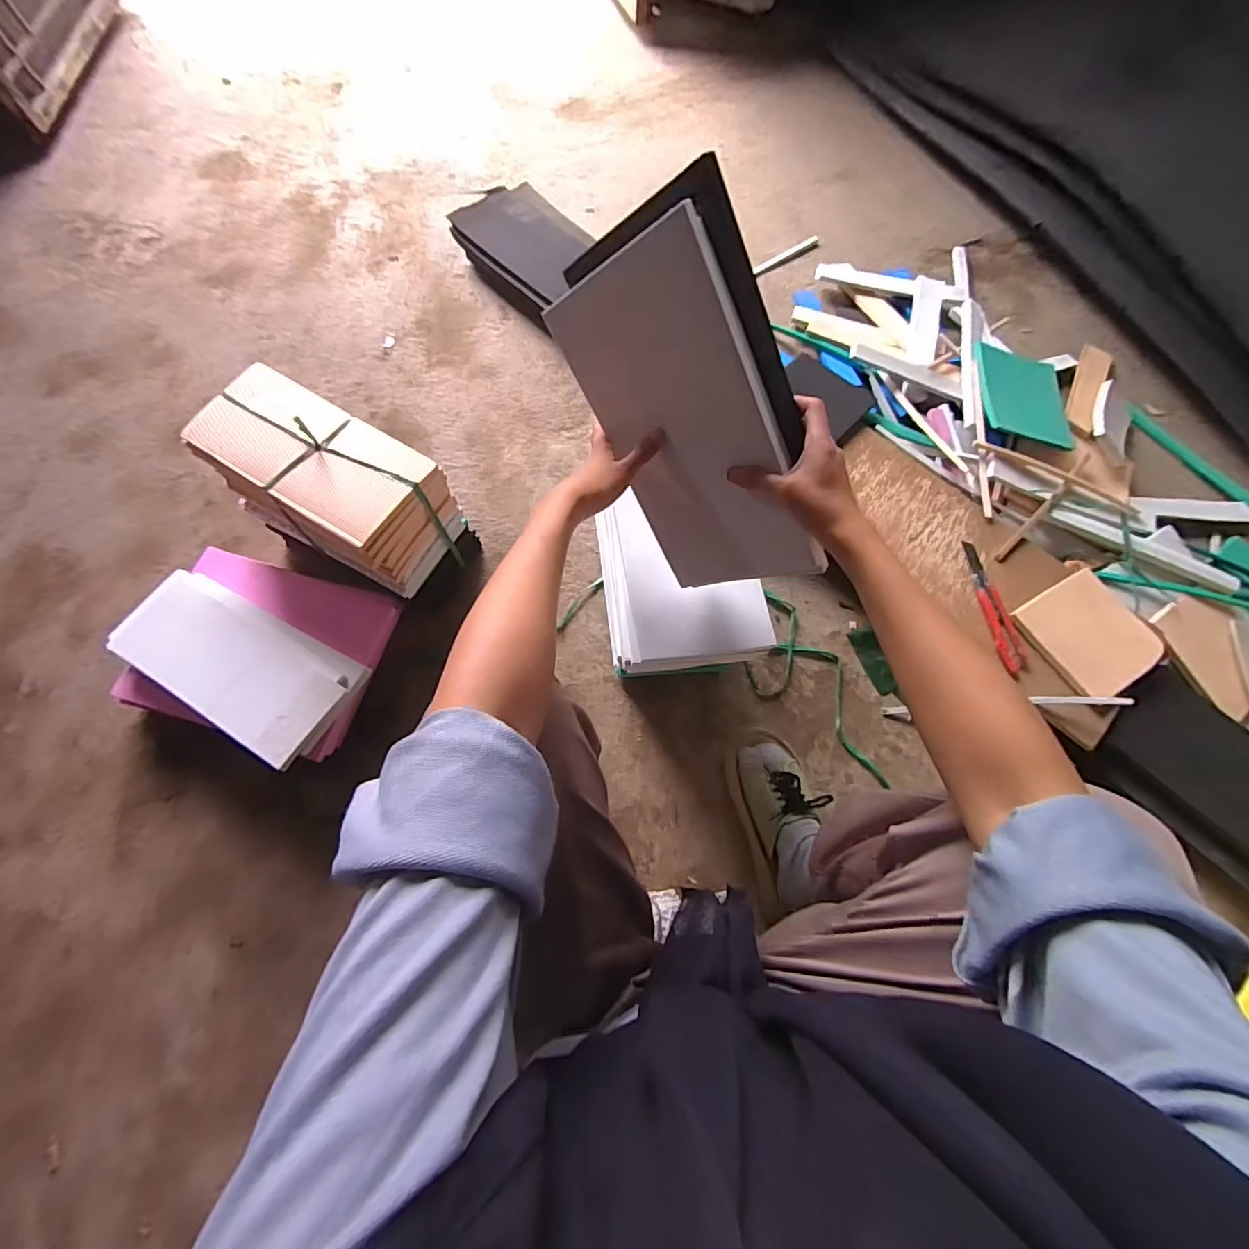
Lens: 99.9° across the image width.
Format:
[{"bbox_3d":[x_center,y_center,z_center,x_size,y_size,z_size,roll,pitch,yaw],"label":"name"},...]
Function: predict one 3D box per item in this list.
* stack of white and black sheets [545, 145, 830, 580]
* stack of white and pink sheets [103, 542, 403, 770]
[{"bbox_3d":[0.055,-0.171,0.449,0.156,0.300,0.033,-9,26,36],"label":"stack of white and black sheets"},{"bbox_3d":[-0.471,0.031,0.698,0.303,0.108,0.242,19,70,7],"label":"stack of white and pink sheets"}]

